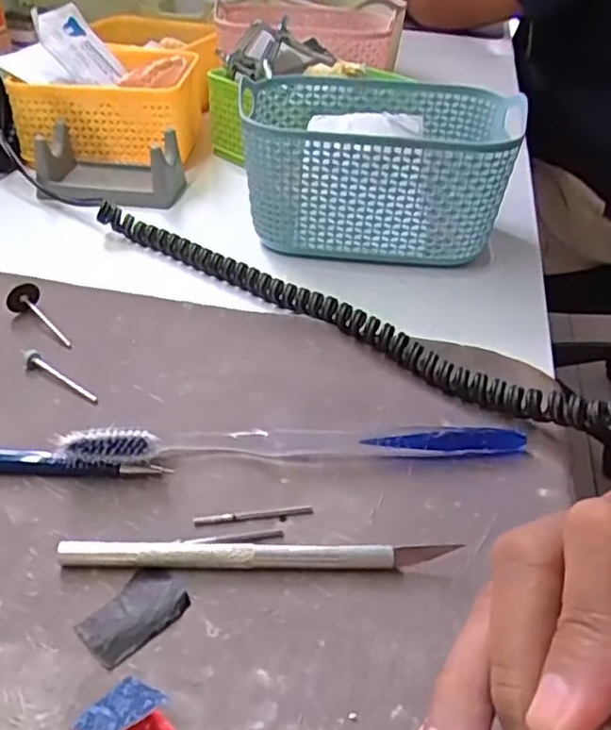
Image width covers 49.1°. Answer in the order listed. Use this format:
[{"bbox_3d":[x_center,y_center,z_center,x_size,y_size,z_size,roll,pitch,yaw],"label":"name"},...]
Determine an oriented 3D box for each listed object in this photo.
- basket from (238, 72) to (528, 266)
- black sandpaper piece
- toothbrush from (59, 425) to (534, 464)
[{"bbox_3d":[0.046,-0.128,0.436,0.157,0.079,0.120,4,37,1],"label":"basket"},{"bbox_3d":[-0.055,0.079,0.217,0.022,0.004,0.033,30,45,31],"label":"black sandpaper piece"},{"bbox_3d":[0.000,0.030,0.275,0.185,0.019,0.017,-3,37,-7],"label":"toothbrush"}]

